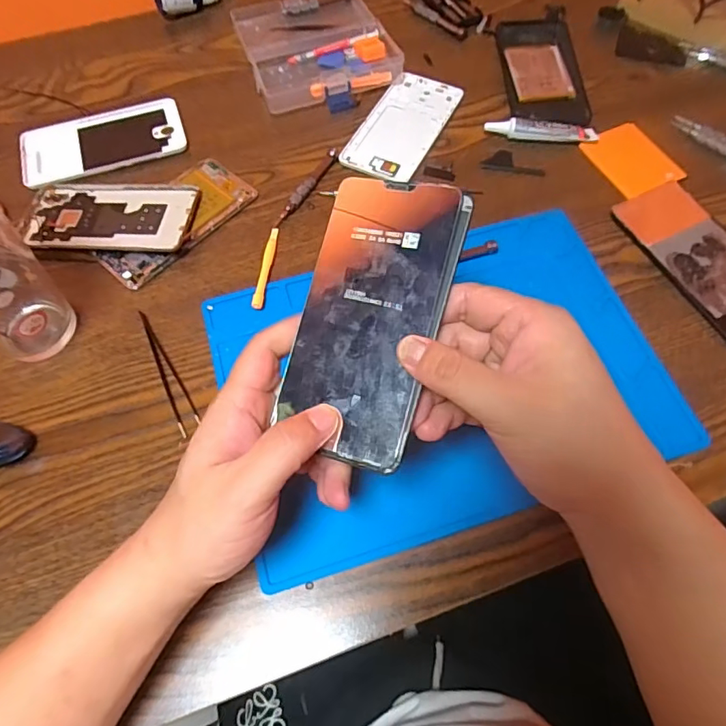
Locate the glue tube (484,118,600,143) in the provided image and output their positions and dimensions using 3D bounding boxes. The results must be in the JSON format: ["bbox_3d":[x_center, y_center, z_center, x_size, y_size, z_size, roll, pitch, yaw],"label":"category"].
[{"bbox_3d":[0.170,-0.220,0.493,0.104,0.014,0.022,7,64,4],"label":"glue tube"}]

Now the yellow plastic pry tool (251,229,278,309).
[{"bbox_3d":[-0.081,-0.081,0.431,0.008,0.007,0.084,4,64,3],"label":"yellow plastic pry tool"}]

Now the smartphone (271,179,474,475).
[{"bbox_3d":[0.003,-0.026,0.271,0.075,0.004,0.146,14,82,18],"label":"smartphone"}]

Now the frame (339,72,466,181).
[{"bbox_3d":[0.039,-0.235,0.509,0.074,0.005,0.146,24,66,12],"label":"frame"}]

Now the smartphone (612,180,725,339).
[{"bbox_3d":[0.281,-0.090,0.430,0.069,0.010,0.150,-23,66,-10],"label":"smartphone"}]

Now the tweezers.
[{"bbox_3d":[-0.150,0.005,0.394,0.014,0.007,0.116,-27,66,-12],"label":"tweezers"}]

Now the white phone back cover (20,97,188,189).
[{"bbox_3d":[-0.252,-0.217,0.506,0.152,0.010,0.081,-22,65,-10],"label":"white phone back cover"}]

